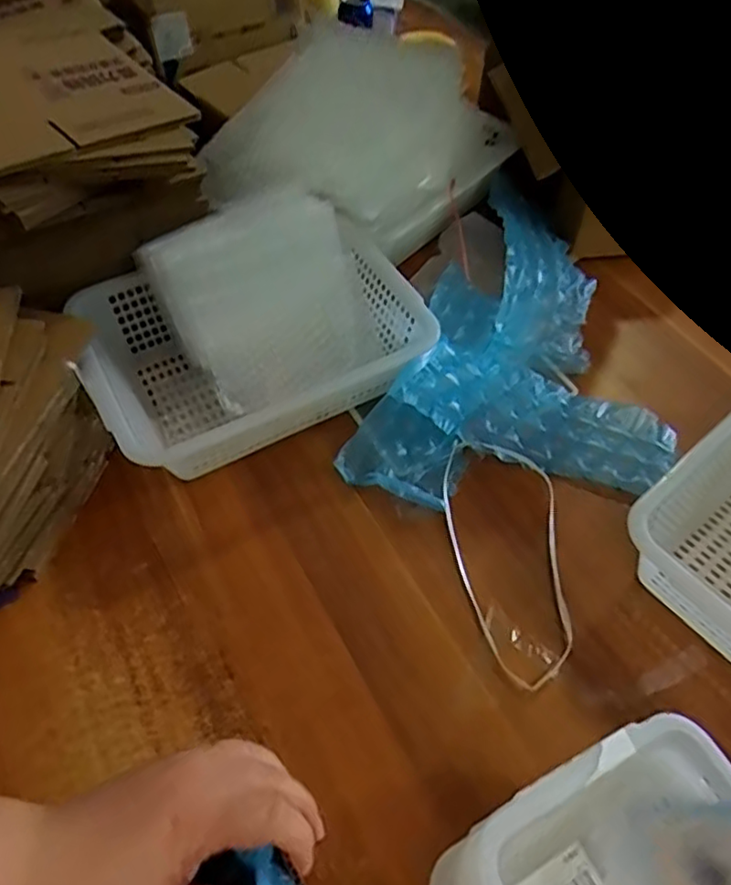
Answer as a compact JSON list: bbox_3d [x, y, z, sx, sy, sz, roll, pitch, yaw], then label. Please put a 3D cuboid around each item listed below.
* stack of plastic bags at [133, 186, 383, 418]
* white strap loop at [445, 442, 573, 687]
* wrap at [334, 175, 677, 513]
[{"bbox_3d":[-0.112,-0.158,0.719,0.211,0.034,0.215,-25,95,-11],"label":"stack of plastic bags"},{"bbox_3d":[0.137,0.108,0.626,0.116,0.019,0.255,3,55,1],"label":"white strap loop"},{"bbox_3d":[0.221,-0.114,0.747,0.319,0.079,0.509,22,58,14],"label":"wrap"}]

